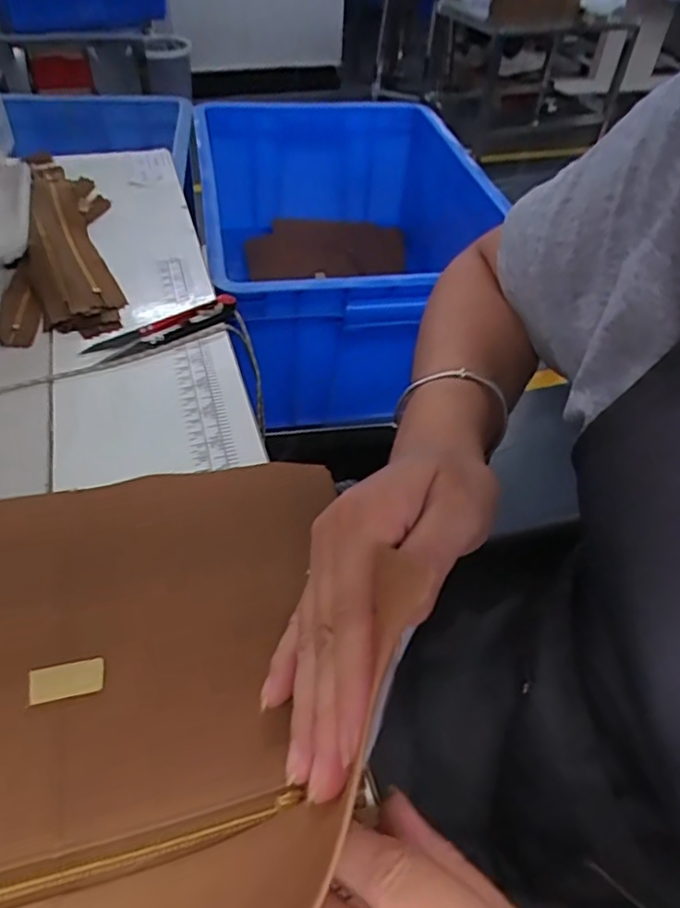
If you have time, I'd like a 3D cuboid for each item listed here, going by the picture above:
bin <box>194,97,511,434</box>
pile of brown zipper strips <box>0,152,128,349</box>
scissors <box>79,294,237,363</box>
[{"bbox_3d":[0.006,-0.296,0.880,0.340,0.215,0.552,-7,46,-11],"label":"bin"},{"bbox_3d":[-0.226,-0.179,0.498,0.079,0.023,0.279,-11,47,-15],"label":"pile of brown zipper strips"},{"bbox_3d":[-0.116,-0.085,0.419,0.103,0.012,0.022,-24,52,-26],"label":"scissors"}]

